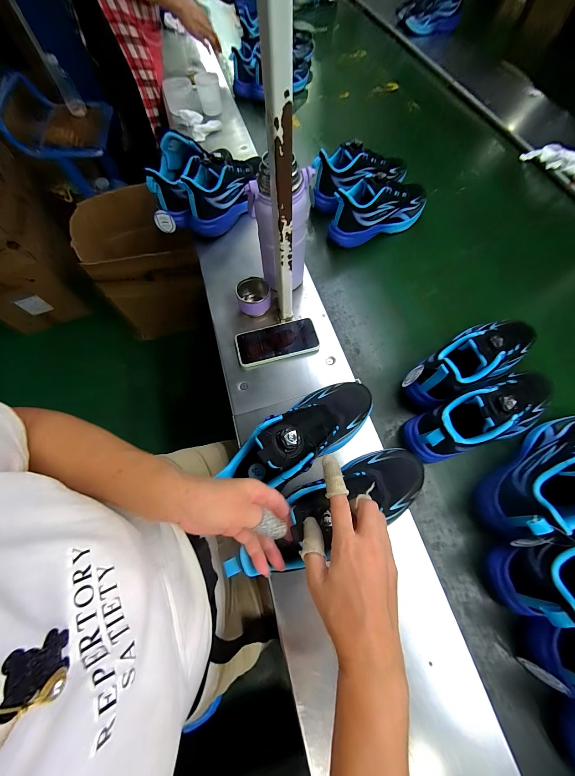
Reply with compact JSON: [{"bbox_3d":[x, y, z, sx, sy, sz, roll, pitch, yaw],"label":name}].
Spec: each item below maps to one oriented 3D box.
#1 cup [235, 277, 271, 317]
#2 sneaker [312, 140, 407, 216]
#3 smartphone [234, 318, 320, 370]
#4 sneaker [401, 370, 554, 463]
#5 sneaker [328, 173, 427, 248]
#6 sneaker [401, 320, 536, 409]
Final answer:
[{"bbox_3d":[-0.069,-0.189,0.552,0.066,0.053,0.067,-1,67,2],"label":"cup"},{"bbox_3d":[0.189,-0.567,0.686,0.275,0.107,0.080,-27,68,-8],"label":"sneaker"},{"bbox_3d":[-0.022,-0.093,0.535,0.161,0.015,0.083,-15,67,-4],"label":"smartphone"},{"bbox_3d":[0.319,0.043,0.429,0.272,0.126,0.089,-18,67,-5],"label":"sneaker"},{"bbox_3d":[0.224,-0.445,0.642,0.259,0.126,0.083,-22,68,-7],"label":"sneaker"},{"bbox_3d":[0.341,-0.053,0.471,0.261,0.129,0.078,-30,69,-10],"label":"sneaker"}]

